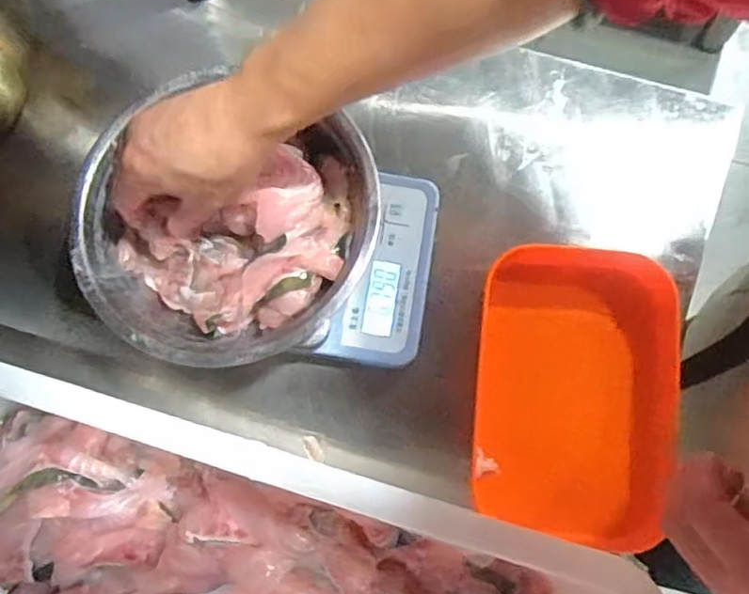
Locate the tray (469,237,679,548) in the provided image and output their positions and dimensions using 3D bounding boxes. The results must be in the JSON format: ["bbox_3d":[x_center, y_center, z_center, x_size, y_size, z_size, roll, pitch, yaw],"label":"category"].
[{"bbox_3d":[0.157,0.072,0.488,0.149,0.039,0.219,6,74,1],"label":"tray"}]

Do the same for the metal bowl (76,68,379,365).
[{"bbox_3d":[-0.115,-0.052,0.476,0.212,0.065,0.203,0,74,-1],"label":"metal bowl"}]

